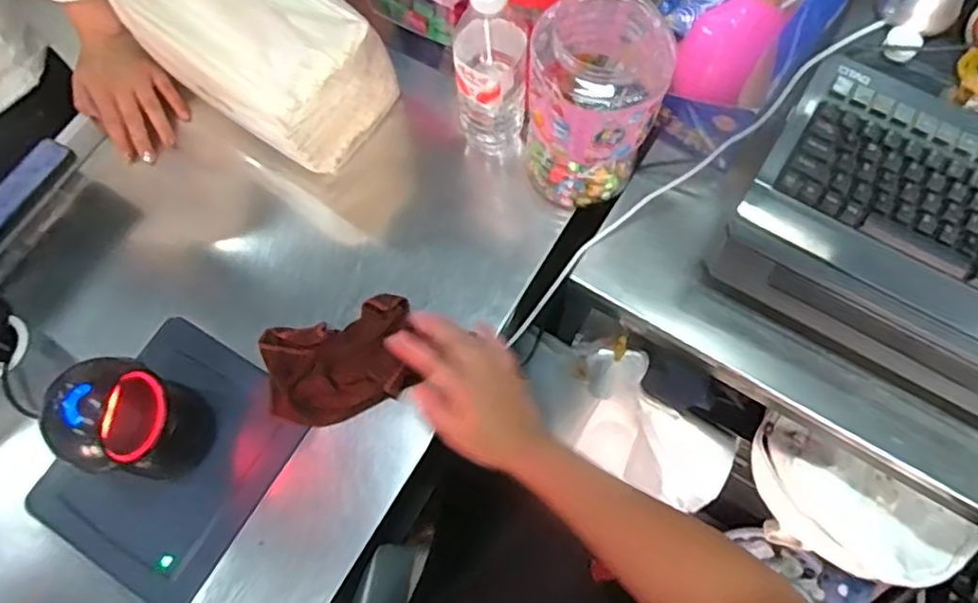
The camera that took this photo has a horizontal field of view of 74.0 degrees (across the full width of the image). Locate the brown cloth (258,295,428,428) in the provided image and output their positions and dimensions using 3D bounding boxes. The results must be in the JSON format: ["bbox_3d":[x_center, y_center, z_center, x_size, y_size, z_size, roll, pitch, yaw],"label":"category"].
[{"bbox_3d":[-0.150,0.057,0.649,0.148,0.029,0.111,-19,72,-4],"label":"brown cloth"}]

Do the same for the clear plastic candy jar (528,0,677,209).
[{"bbox_3d":[0.101,-0.194,0.630,0.121,0.210,0.130,-1,71,2],"label":"clear plastic candy jar"}]

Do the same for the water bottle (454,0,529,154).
[{"bbox_3d":[0.001,-0.222,0.646,0.069,0.235,0.059,-12,71,-1],"label":"water bottle"}]

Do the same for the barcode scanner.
[{"bbox_3d":[-0.310,0.107,0.577,0.075,0.153,0.091,13,72,7],"label":"barcode scanner"}]

